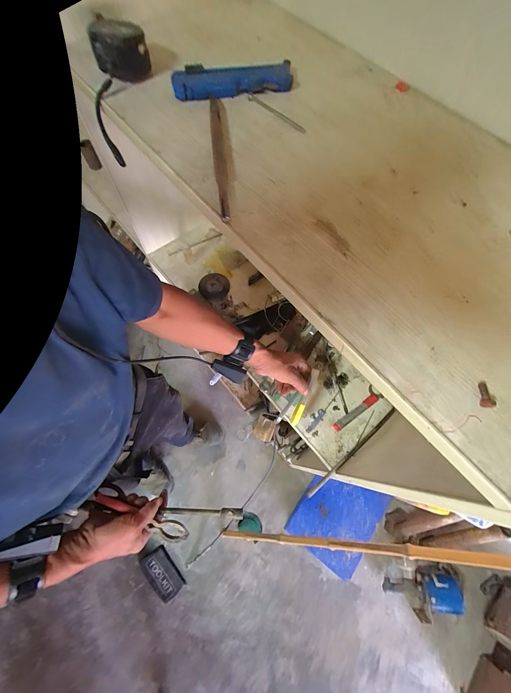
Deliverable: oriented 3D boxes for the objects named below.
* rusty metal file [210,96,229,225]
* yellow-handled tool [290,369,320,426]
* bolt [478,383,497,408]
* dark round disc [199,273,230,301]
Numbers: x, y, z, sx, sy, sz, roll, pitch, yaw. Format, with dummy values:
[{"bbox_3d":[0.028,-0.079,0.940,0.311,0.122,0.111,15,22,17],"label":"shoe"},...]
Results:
[{"bbox_3d":[-0.044,-0.232,0.324,0.015,0.009,0.206,-5,68,-5],"label":"rusty metal file"},{"bbox_3d":[0.108,0.112,0.586,0.018,0.015,0.131,25,86,7],"label":"yellow-handled tool"},{"bbox_3d":[0.198,0.041,0.229,0.008,0.008,0.022,12,68,2],"label":"bolt"},{"bbox_3d":[-0.121,-0.178,0.788,0.089,0.015,0.087,1,68,-2],"label":"dark round disc"}]

